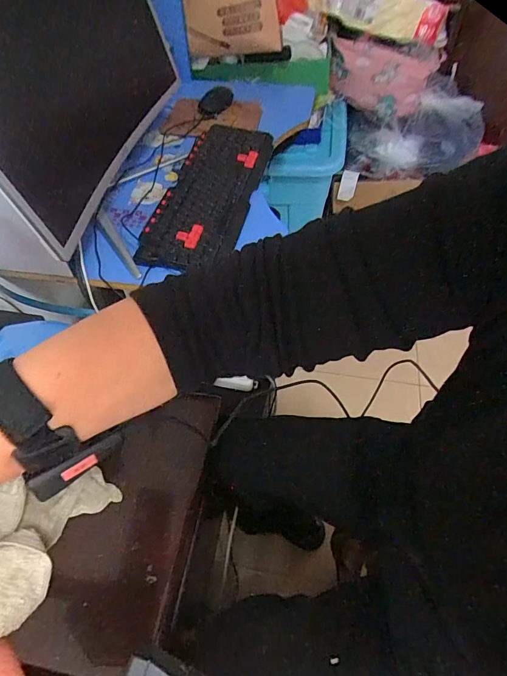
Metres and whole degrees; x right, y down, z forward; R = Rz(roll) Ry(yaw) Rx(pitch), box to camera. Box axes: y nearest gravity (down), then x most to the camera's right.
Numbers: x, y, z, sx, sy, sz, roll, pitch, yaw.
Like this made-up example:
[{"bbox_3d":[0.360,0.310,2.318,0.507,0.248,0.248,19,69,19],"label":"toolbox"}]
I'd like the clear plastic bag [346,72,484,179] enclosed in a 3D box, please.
[{"bbox_3d":[0.603,-0.758,1.506,0.548,0.205,0.264,-27,58,-18],"label":"clear plastic bag"}]

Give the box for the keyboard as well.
[{"bbox_3d":[-0.075,-0.288,0.783,0.153,0.032,0.439,10,54,8],"label":"keyboard"}]

